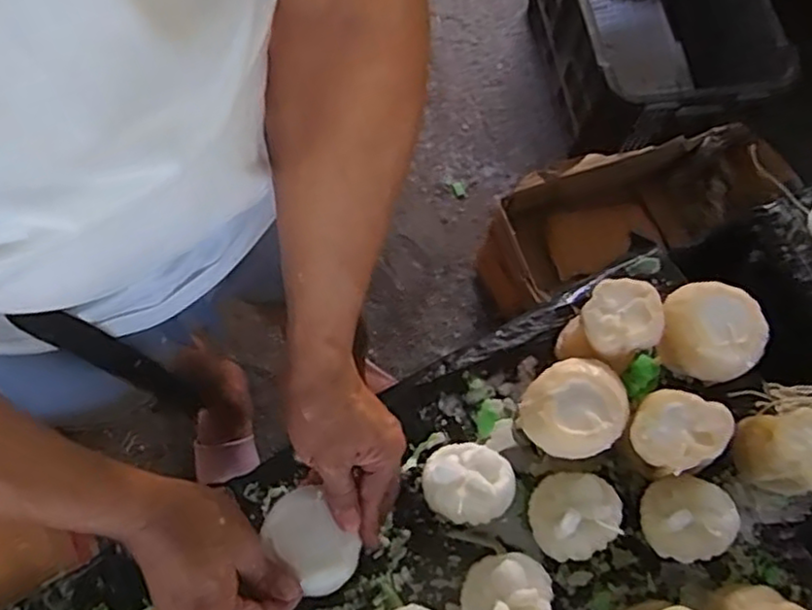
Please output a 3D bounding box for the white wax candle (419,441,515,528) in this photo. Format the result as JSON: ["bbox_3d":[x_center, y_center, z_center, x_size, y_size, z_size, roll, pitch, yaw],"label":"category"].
[{"bbox_3d":[0.049,0.144,0.559,0.069,0.058,0.063,1,72,-2],"label":"white wax candle"}]

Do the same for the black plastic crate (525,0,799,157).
[{"bbox_3d":[0.487,-0.589,1.470,0.360,0.316,0.646,-7,72,-4],"label":"black plastic crate"}]

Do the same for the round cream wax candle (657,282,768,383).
[{"bbox_3d":[0.255,0.024,0.592,0.083,0.084,0.069,38,75,10],"label":"round cream wax candle"}]

